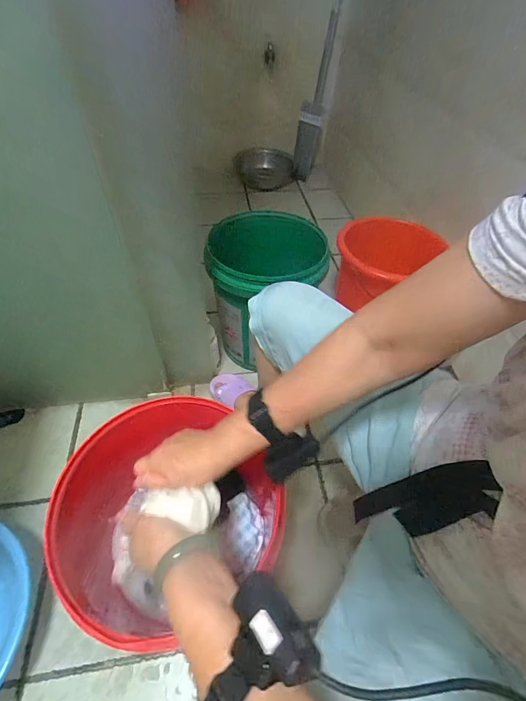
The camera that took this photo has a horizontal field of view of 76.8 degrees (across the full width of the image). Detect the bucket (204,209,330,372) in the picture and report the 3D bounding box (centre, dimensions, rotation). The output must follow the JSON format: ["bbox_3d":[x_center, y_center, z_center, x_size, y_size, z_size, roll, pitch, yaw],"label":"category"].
[{"bbox_3d":[0.016,-0.144,0.930,0.282,0.355,0.265,6,51,2],"label":"bucket"}]

